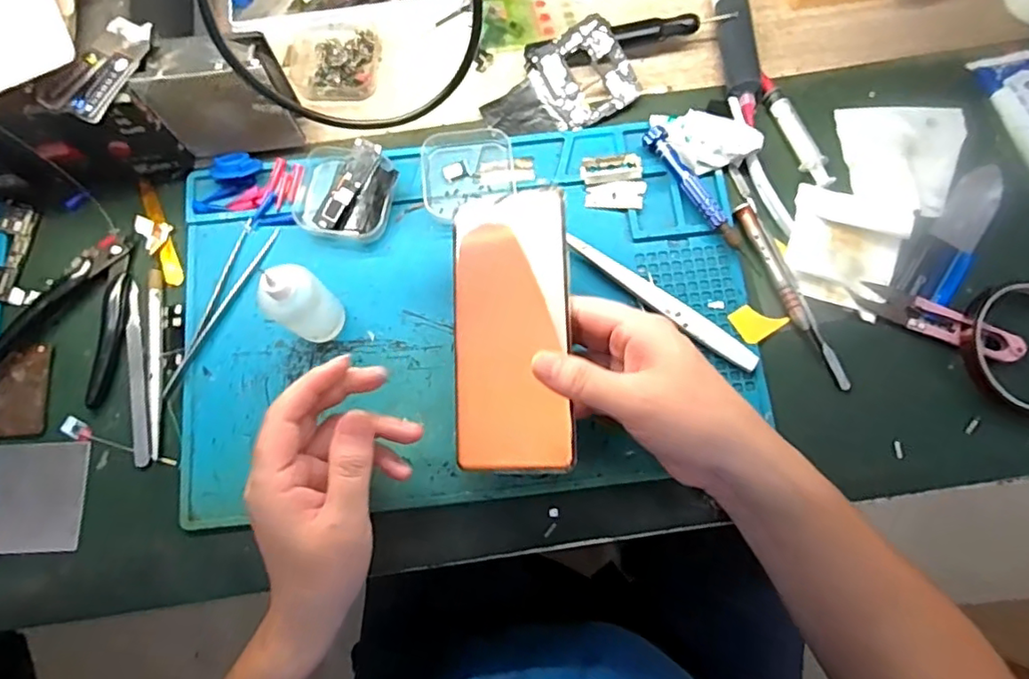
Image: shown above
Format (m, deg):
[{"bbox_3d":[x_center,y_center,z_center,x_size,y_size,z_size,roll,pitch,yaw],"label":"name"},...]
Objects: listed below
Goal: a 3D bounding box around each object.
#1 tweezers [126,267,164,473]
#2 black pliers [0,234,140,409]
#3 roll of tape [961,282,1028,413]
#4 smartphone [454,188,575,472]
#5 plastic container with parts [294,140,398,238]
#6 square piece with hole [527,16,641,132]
[{"bbox_3d":[-0.247,0.018,0.396,0.025,0.004,0.128,-8,77,0],"label":"tweezers"},{"bbox_3d":[-0.298,-0.020,0.400,0.073,0.015,0.115,10,78,4],"label":"black pliers"},{"bbox_3d":[0.331,0.007,0.378,0.084,0.018,0.075,24,79,7],"label":"roll of tape"},{"bbox_3d":[-0.002,-0.005,0.350,0.071,0.010,0.160,-2,87,19],"label":"smartphone"},{"bbox_3d":[-0.119,-0.104,0.413,0.066,0.019,0.066,16,78,5],"label":"plastic container with parts"},{"bbox_3d":[0.049,-0.190,0.432,0.067,0.004,0.070,-22,91,9],"label":"square piece with hole"}]

